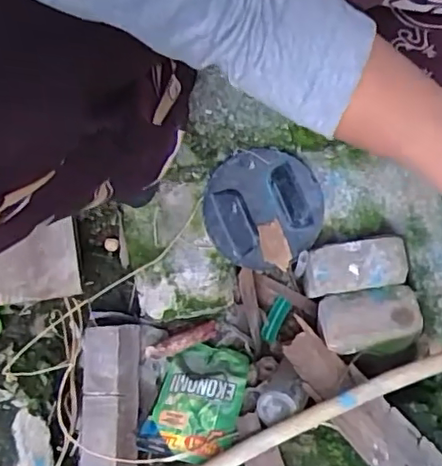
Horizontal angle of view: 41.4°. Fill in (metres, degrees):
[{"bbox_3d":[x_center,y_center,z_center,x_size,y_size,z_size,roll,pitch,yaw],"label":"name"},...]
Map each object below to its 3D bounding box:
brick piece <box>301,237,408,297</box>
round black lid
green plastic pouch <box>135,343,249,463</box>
[{"bbox_3d":[0.152,0.038,0.670,0.114,0.032,0.054,-8,83,2],"label":"brick piece"},{"bbox_3d":[0.050,-0.029,0.690,0.137,0.020,0.134,3,83,3],"label":"round black lid"},{"bbox_3d":[-0.027,0.195,0.700,0.102,0.030,0.154,13,44,10],"label":"green plastic pouch"}]

